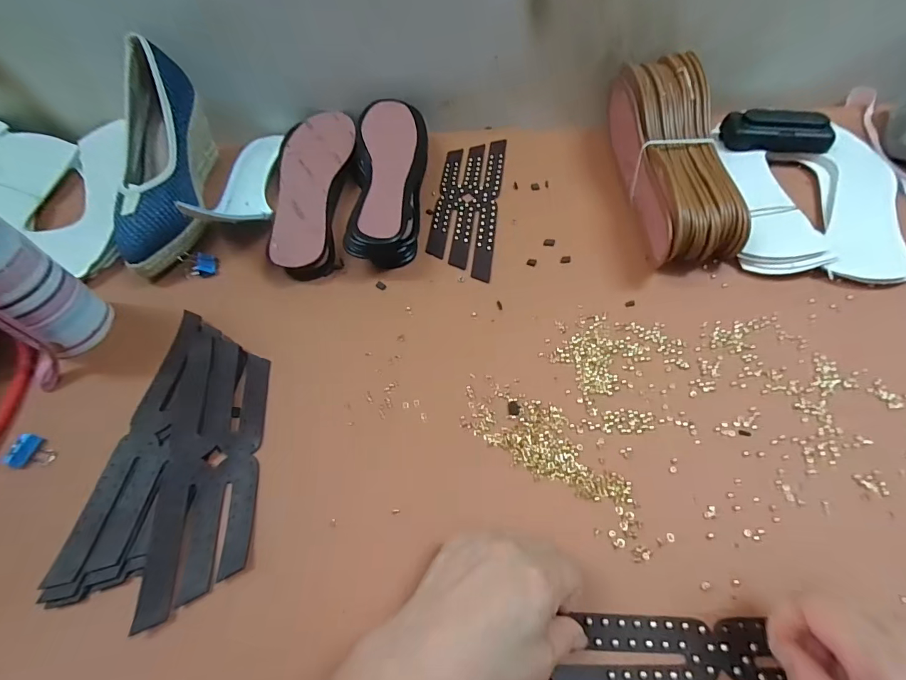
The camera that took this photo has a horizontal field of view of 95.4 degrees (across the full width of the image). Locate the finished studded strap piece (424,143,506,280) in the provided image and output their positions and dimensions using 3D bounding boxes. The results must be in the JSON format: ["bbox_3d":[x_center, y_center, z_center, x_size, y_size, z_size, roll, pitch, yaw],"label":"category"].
[{"bbox_3d":[0.017,-0.157,0.466,0.069,0.005,0.211,6,60,6],"label":"finished studded strap piece"}]

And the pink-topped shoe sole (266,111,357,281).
[{"bbox_3d":[-0.154,-0.174,0.469,0.077,0.034,0.234,-4,60,1],"label":"pink-topped shoe sole"}]

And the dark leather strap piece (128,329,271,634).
[{"bbox_3d":[-0.187,0.091,0.320,0.068,0.010,0.204,-8,60,-2],"label":"dark leather strap piece"}]

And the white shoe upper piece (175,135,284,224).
[{"bbox_3d":[-0.235,-0.163,0.454,0.057,0.053,0.219,-14,41,-6],"label":"white shoe upper piece"}]

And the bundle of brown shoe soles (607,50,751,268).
[{"bbox_3d":[0.224,-0.184,0.425,0.081,0.086,0.237,-3,60,1],"label":"bundle of brown shoe soles"}]

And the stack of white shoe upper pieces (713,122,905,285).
[{"bbox_3d":[0.376,-0.154,0.435,0.160,0.024,0.222,7,60,7],"label":"stack of white shoe upper pieces"}]

